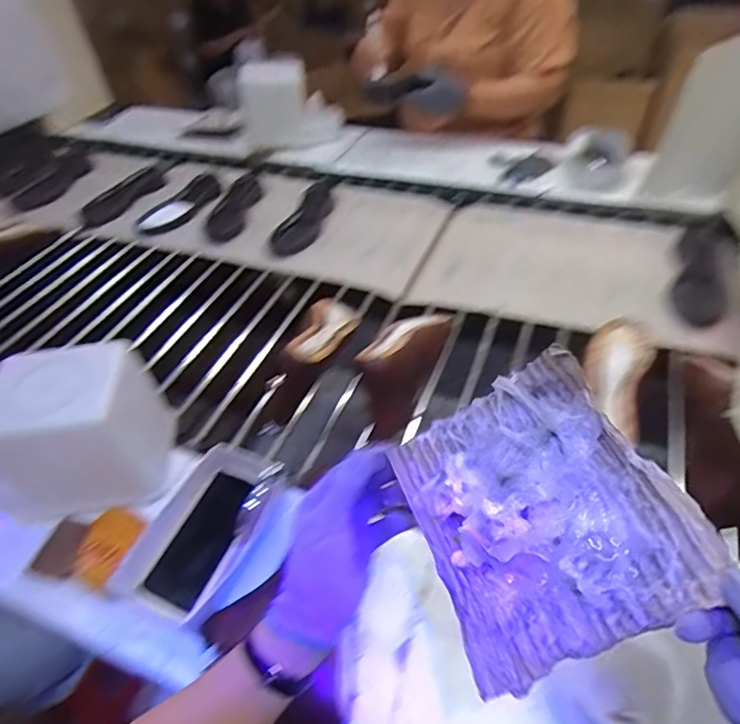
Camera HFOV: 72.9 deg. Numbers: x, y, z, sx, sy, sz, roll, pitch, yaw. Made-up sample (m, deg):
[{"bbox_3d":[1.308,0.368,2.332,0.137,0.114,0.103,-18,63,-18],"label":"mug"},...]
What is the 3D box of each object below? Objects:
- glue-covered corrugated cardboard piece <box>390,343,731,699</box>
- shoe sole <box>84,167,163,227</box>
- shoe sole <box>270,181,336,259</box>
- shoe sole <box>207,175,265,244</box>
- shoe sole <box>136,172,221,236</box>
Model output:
[{"bbox_3d":[0.094,0.087,0.305,0.147,0.030,0.161,-38,51,17],"label":"glue-covered corrugated cardboard piece"},{"bbox_3d":[-0.628,-0.425,1.272,0.088,0.031,0.249,17,51,20],"label":"shoe sole"},{"bbox_3d":[-0.138,-0.332,1.137,0.089,0.017,0.299,10,49,14],"label":"shoe sole"},{"bbox_3d":[-0.317,-0.365,1.185,0.095,0.041,0.219,4,48,9],"label":"shoe sole"},{"bbox_3d":[-0.455,-0.380,1.212,0.089,0.027,0.251,16,51,19],"label":"shoe sole"}]

